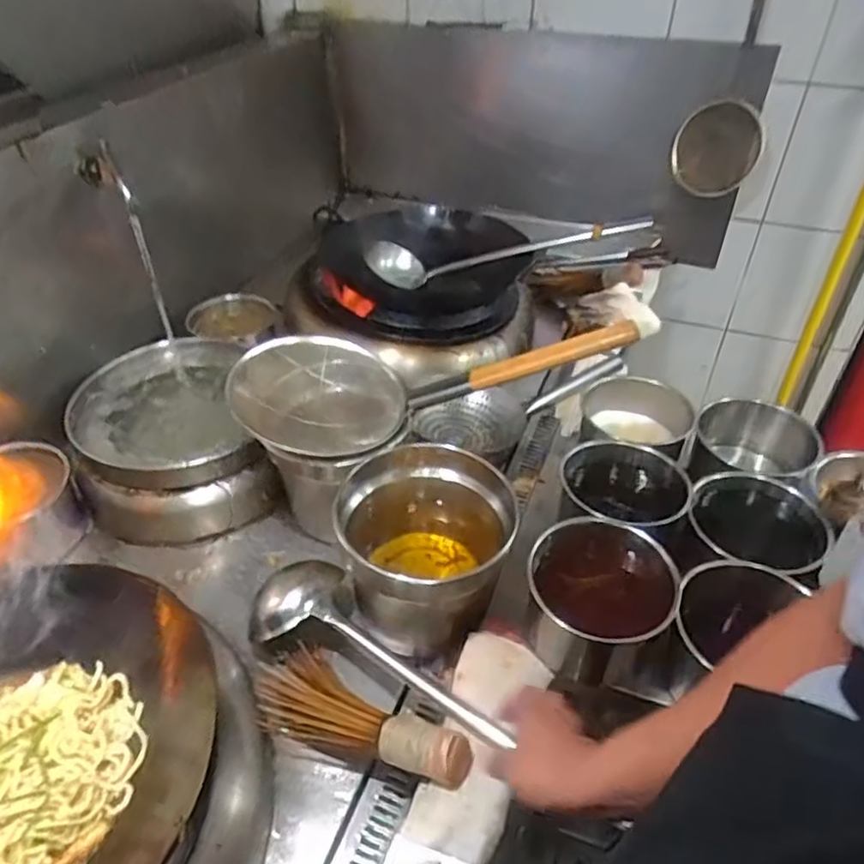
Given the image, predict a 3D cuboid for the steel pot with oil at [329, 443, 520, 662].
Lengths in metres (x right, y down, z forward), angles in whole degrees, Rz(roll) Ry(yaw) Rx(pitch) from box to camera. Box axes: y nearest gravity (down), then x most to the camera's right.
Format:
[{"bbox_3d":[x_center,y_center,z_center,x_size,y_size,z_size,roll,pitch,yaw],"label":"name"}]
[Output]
[{"bbox_3d":[-0.009,0.166,0.893,0.210,0.209,0.219,0,41,0],"label":"steel pot with oil"}]

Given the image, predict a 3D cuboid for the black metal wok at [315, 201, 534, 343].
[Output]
[{"bbox_3d":[-0.011,-0.357,1.426,0.433,0.144,0.410,0,41,0],"label":"black metal wok"}]

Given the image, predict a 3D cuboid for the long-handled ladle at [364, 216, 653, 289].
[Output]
[{"bbox_3d":[0.148,-0.364,1.375,0.574,0.118,0.081,-2,39,20],"label":"long-handled ladle"}]

